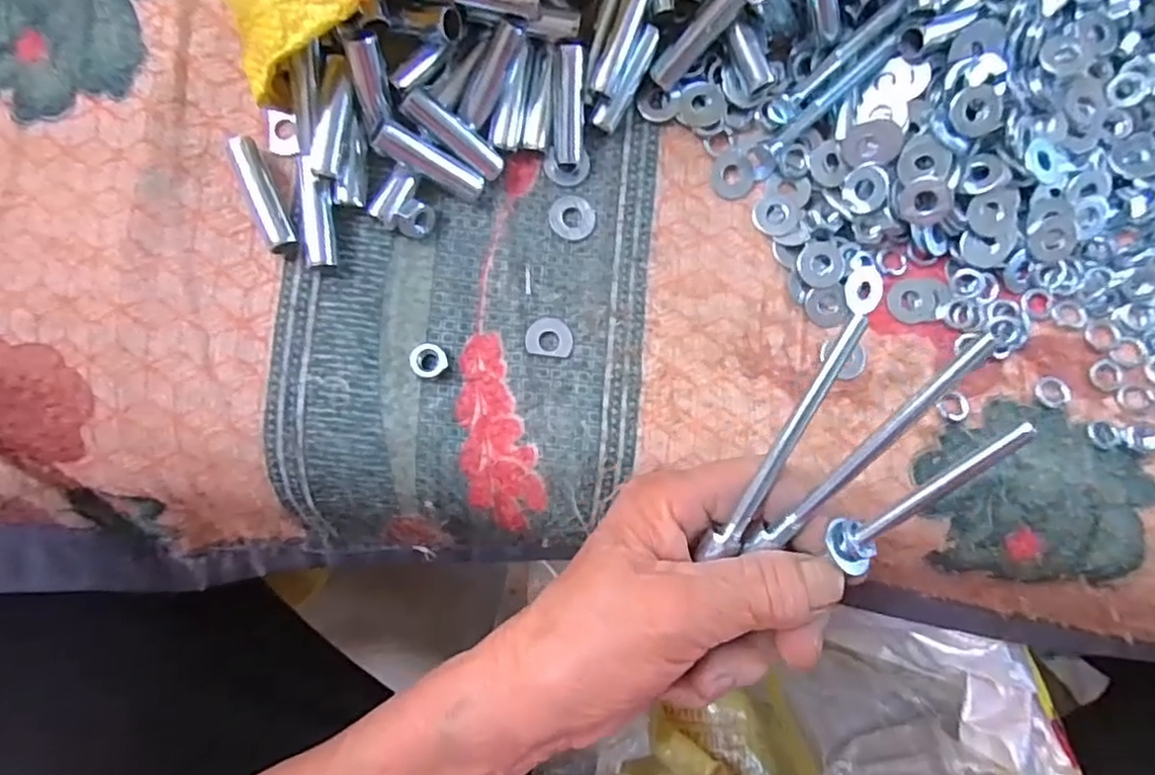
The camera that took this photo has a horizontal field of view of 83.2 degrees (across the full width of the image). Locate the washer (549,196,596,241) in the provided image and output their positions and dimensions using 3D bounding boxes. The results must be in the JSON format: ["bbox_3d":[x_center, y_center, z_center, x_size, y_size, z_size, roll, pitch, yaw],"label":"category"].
[{"bbox_3d":[-0.002,-0.068,0.262,0.018,0.004,0.018,1,81,-7],"label":"washer"}]

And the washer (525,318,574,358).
[{"bbox_3d":[-0.011,-0.020,0.254,0.018,0.004,0.015,7,92,-1],"label":"washer"}]

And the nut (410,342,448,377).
[{"bbox_3d":[-0.057,-0.010,0.248,0.013,0.007,0.013,0,93,-1],"label":"nut"}]

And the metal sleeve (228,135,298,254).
[{"bbox_3d":[-0.117,-0.072,0.241,0.010,0.010,0.044,-24,93,1],"label":"metal sleeve"}]

